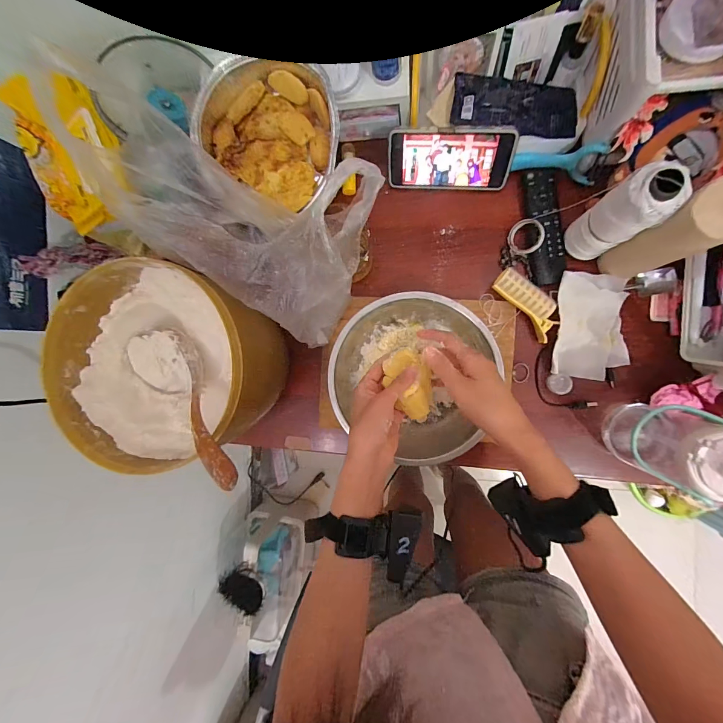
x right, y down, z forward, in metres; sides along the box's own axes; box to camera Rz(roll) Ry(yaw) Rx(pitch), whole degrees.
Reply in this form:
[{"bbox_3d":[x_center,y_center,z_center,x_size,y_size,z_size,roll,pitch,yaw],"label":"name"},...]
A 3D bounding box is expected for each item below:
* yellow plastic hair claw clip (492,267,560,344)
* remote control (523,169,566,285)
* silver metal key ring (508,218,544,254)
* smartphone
[{"bbox_3d":[0.236,-0.083,0.470,0.043,0.021,0.109,-41,85,7],"label":"yellow plastic hair claw clip"},{"bbox_3d":[0.259,-0.190,0.475,0.044,0.018,0.156,-5,90,8],"label":"remote control"},{"bbox_3d":[0.234,-0.178,0.478,0.047,0.005,0.047,9,105,35],"label":"silver metal key ring"},{"bbox_3d":[0.123,-0.281,0.473,0.167,0.083,0.006,6,56,9],"label":"smartphone"}]

